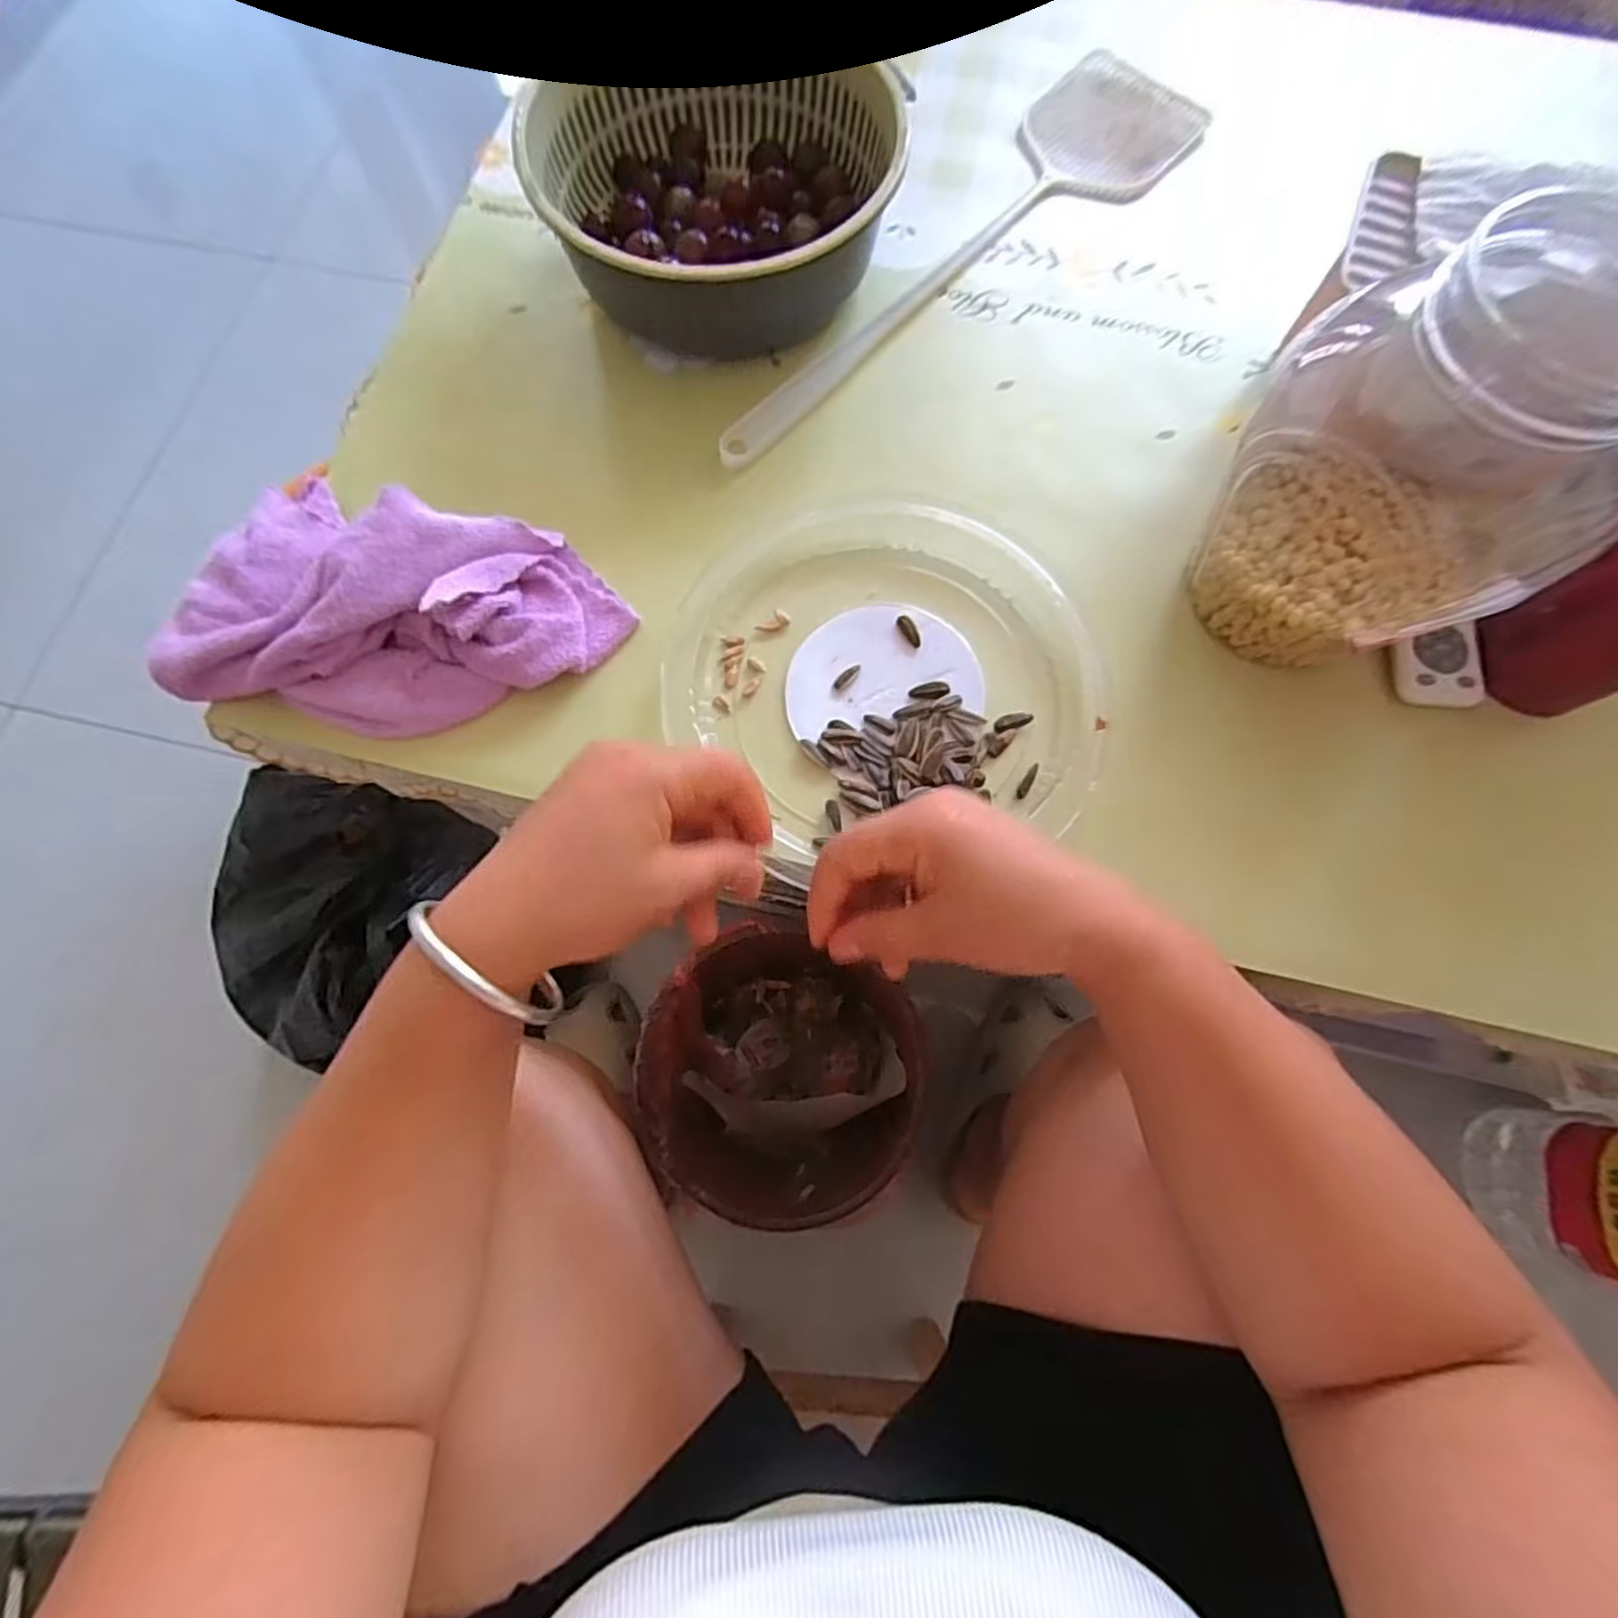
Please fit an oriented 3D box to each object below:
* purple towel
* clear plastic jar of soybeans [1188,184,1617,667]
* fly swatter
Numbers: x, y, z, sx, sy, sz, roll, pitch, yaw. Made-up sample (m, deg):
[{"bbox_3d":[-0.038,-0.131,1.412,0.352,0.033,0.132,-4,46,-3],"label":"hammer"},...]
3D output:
[{"bbox_3d":[-0.224,-0.110,0.382,0.232,0.054,0.137,13,75,3],"label":"purple towel"},{"bbox_3d":[0.270,-0.157,0.325,0.133,0.175,0.125,0,75,0],"label":"clear plastic jar of soybeans"},{"bbox_3d":[0.108,-0.375,0.484,0.107,0.007,0.454,41,79,10],"label":"fly swatter"}]

